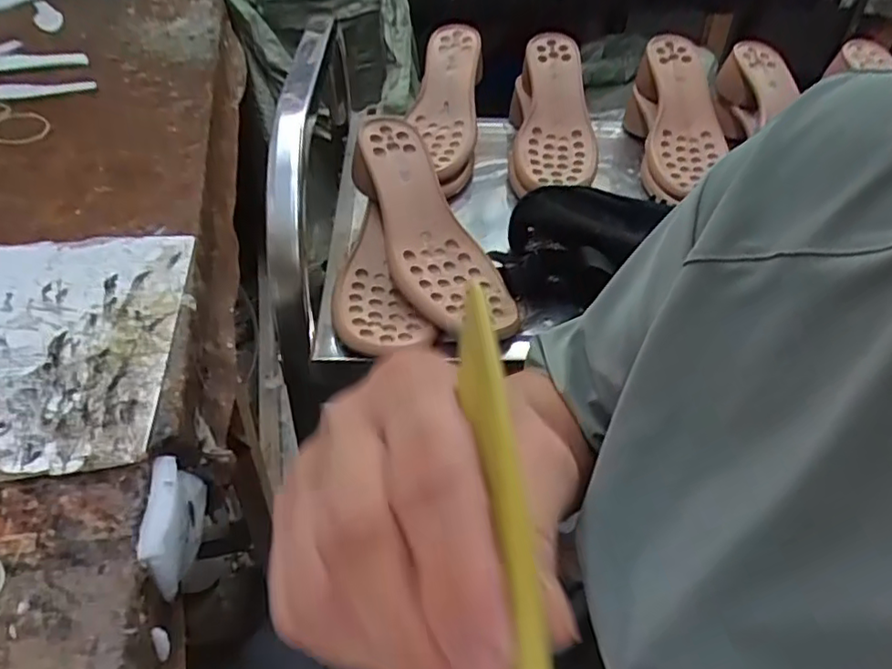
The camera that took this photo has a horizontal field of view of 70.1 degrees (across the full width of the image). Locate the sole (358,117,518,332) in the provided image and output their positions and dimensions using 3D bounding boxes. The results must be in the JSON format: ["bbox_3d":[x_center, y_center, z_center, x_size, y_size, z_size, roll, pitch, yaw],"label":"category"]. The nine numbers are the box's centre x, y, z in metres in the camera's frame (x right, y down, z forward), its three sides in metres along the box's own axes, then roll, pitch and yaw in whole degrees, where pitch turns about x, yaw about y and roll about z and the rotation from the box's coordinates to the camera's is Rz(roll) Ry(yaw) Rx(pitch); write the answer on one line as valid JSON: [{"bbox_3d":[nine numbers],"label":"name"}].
[{"bbox_3d":[-0.014,-0.099,0.567,0.090,0.045,0.227,-15,65,-19],"label":"sole"}]

